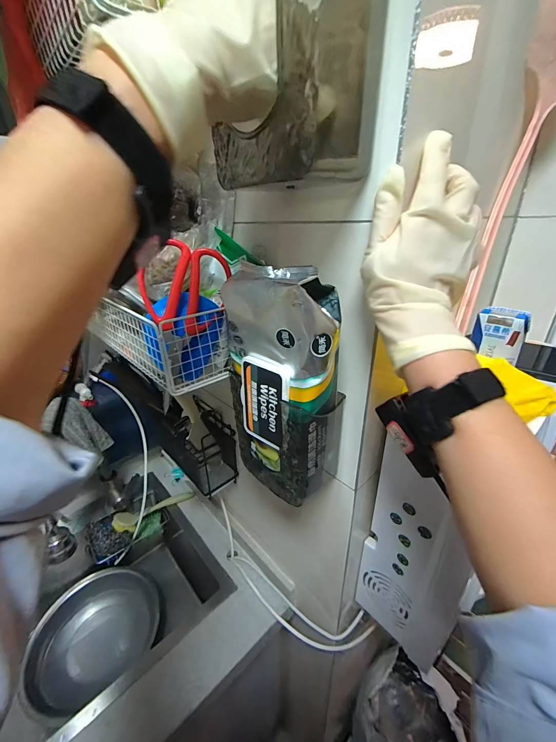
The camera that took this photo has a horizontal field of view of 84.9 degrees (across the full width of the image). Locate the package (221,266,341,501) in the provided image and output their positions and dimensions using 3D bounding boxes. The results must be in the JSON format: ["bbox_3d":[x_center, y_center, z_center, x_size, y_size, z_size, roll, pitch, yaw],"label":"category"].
[{"bbox_3d":[0.001,0.020,0.328,0.062,0.245,0.122,-24,34,-37],"label":"package"}]

